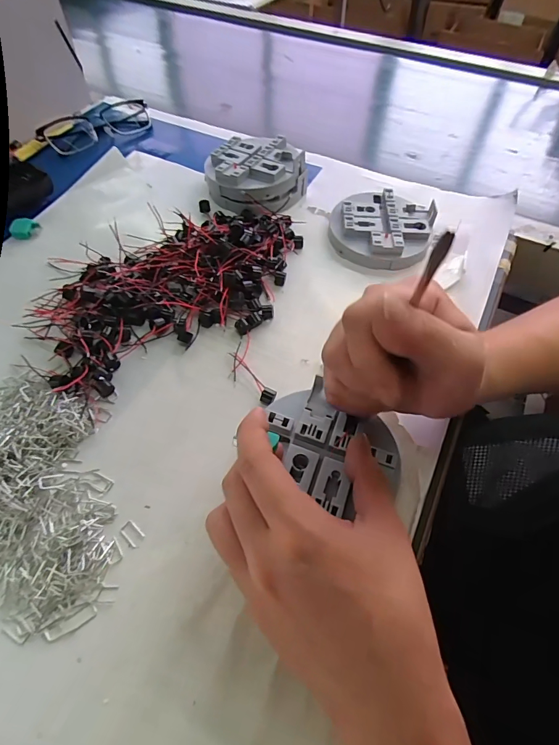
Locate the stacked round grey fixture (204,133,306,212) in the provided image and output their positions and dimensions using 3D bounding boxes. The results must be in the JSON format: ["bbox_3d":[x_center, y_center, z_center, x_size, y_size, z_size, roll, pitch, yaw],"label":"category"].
[{"bbox_3d":[-0.025,-0.216,0.426,0.109,0.038,0.099,-3,57,-4],"label":"stacked round grey fixture"}]

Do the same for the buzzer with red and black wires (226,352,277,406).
[{"bbox_3d":[-0.022,0.002,0.305,0.012,0.009,0.058,-29,62,-19],"label":"buzzer with red and black wires"}]

